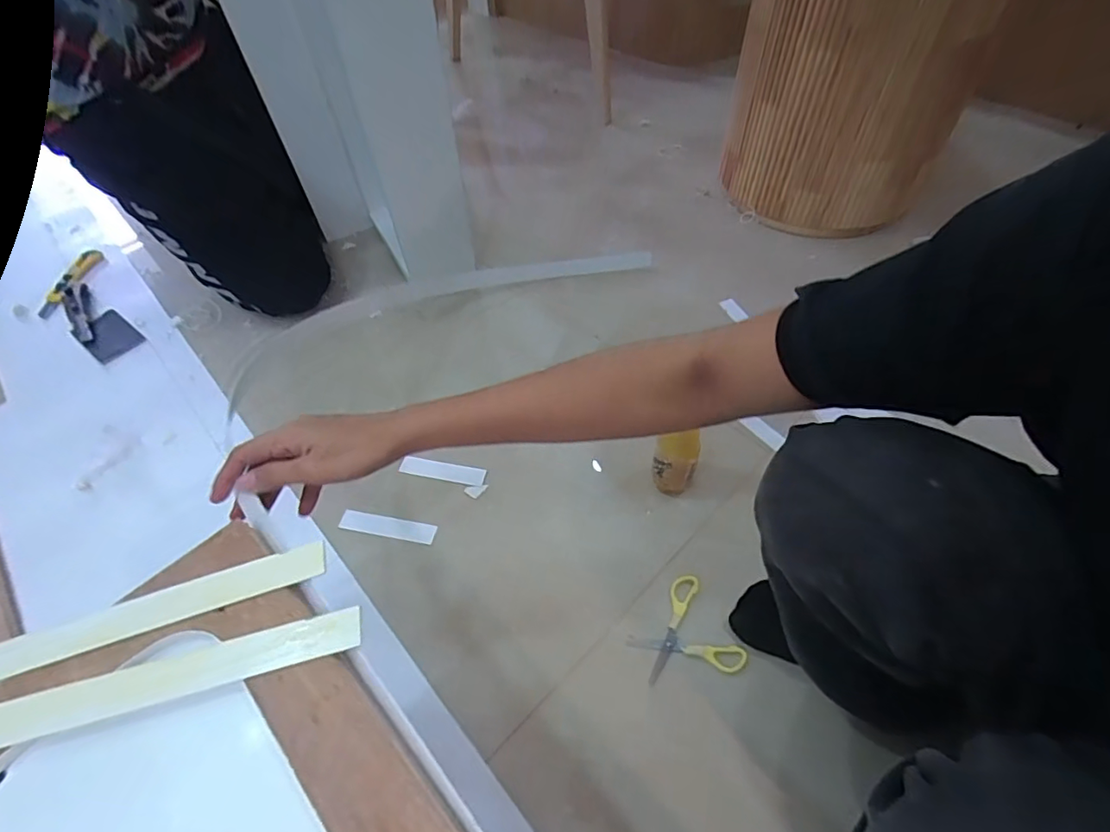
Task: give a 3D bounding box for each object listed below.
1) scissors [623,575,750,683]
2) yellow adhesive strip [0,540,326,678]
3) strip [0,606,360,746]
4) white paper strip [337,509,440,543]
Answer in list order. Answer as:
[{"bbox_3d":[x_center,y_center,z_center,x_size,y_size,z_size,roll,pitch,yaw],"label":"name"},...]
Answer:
[{"bbox_3d":[0.139,0.246,0.587,0.105,0.010,0.109,-22,55,-14],"label":"scissors"},{"bbox_3d":[-0.272,0.129,0.344,0.236,0.006,0.027,-17,55,-9],"label":"yellow adhesive strip"},{"bbox_3d":[-0.238,0.158,0.316,0.235,0.005,0.025,-13,53,-7],"label":"strip"},{"bbox_3d":[-0.217,0.144,0.684,0.127,0.005,0.027,9,54,9],"label":"white paper strip"}]

